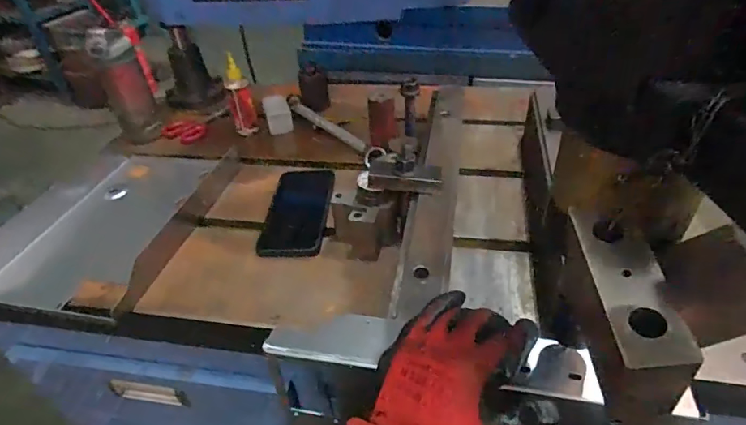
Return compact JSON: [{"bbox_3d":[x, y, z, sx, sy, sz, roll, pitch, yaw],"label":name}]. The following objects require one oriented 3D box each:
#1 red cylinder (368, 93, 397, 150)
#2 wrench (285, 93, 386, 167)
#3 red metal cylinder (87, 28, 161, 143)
[{"bbox_3d":[0.014,-0.134,0.668,0.040,0.074,0.031,-5,38,0],"label":"red cylinder"},{"bbox_3d":[-0.074,-0.143,0.753,0.036,0.026,0.287,-27,43,-26],"label":"wrench"},{"bbox_3d":[-0.420,-0.215,0.770,0.069,0.180,0.074,-21,41,-20],"label":"red metal cylinder"}]

